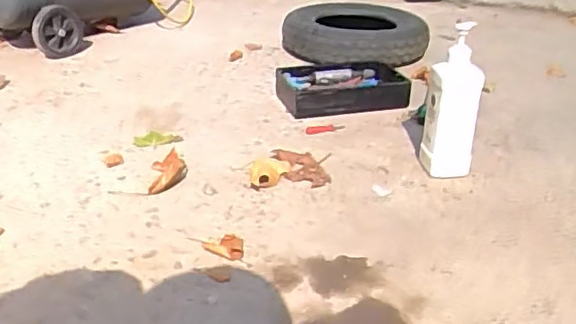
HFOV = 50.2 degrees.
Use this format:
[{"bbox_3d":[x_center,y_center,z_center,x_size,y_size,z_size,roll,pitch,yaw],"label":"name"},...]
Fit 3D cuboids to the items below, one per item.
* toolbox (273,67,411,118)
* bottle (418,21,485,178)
[{"bbox_3d":[0.132,-0.172,1.470,0.308,0.072,0.167,-4,29,-6],"label":"toolbox"},{"bbox_3d":[0.291,-0.103,1.105,0.100,0.272,0.064,6,30,11],"label":"bottle"}]

